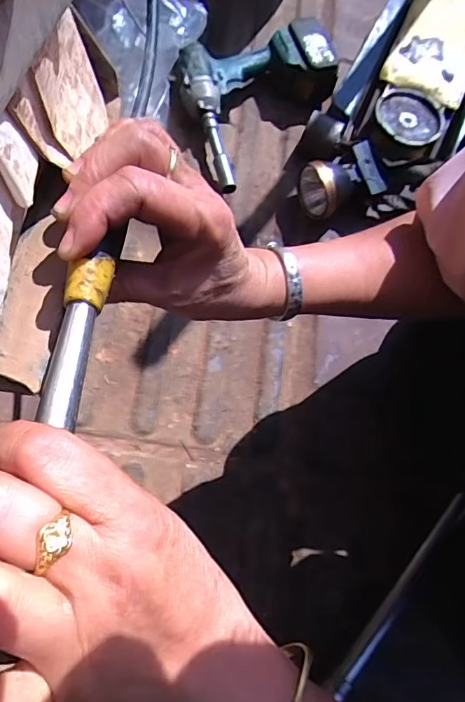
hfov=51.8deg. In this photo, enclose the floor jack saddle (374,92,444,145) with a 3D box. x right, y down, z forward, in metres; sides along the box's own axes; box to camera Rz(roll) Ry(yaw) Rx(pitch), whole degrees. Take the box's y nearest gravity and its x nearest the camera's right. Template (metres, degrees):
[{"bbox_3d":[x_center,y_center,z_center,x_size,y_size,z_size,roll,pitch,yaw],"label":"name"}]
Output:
[{"bbox_3d":[0.273,-0.360,0.738,0.103,0.018,0.103,10,70,2],"label":"floor jack saddle"}]

